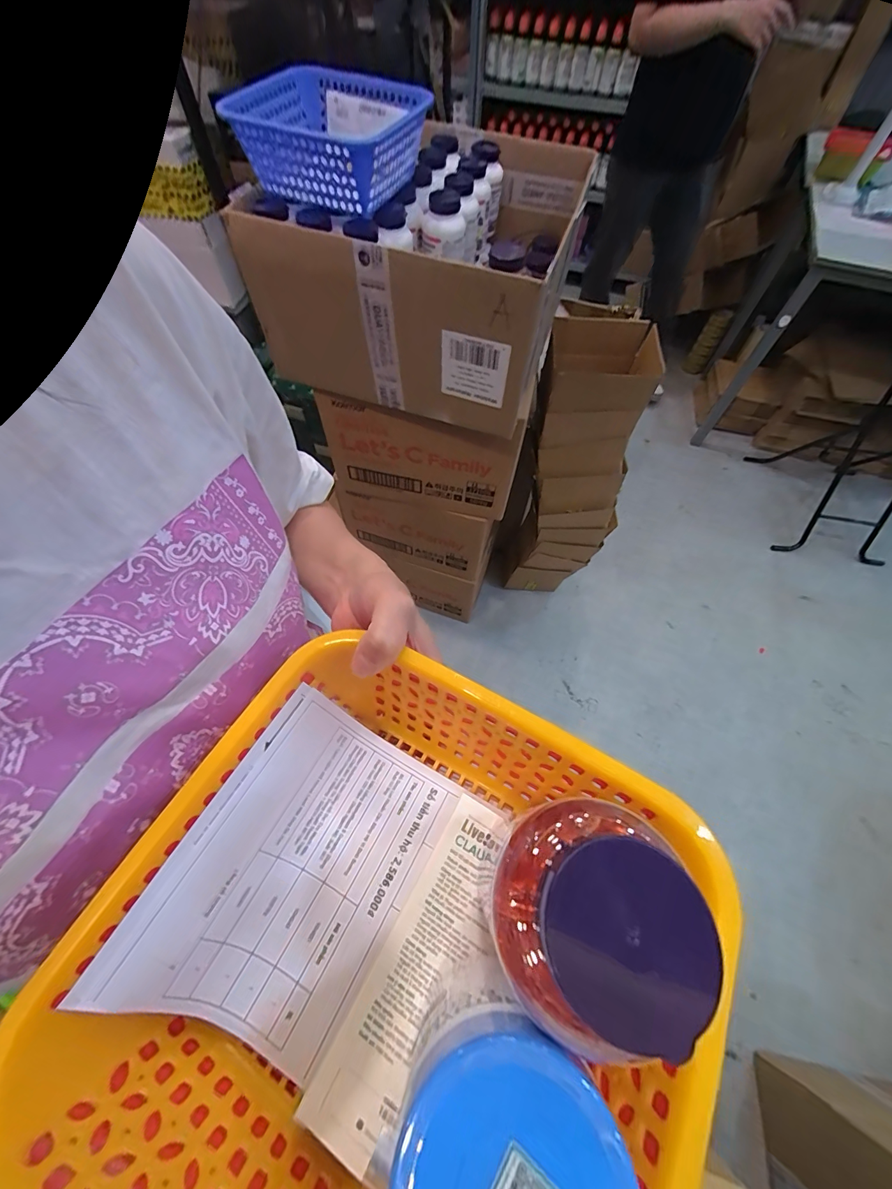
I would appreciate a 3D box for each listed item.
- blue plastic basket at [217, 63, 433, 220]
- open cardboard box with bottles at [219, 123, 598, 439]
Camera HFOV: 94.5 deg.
[{"bbox_3d":[-0.169,-0.623,0.565,0.233,0.084,0.211,18,63,10],"label":"blue plastic basket"},{"bbox_3d":[-0.007,-0.565,0.714,0.421,0.225,0.475,19,63,10],"label":"open cardboard box with bottles"}]

